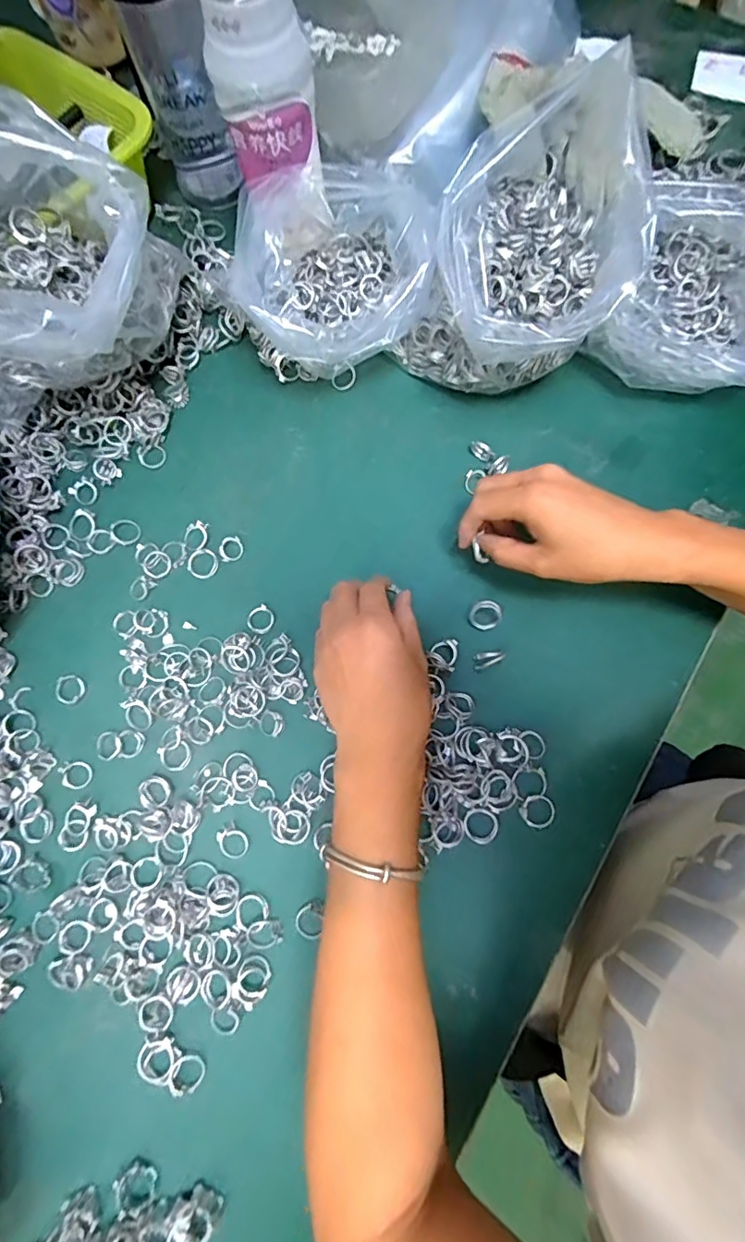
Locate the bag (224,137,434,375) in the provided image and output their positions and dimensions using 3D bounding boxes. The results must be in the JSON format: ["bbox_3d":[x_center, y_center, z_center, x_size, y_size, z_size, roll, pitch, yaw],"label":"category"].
[{"bbox_3d":[-0.027,-0.259,0.396,0.137,0.080,0.134,-6,78,0],"label":"bag"}]

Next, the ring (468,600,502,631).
[{"bbox_3d":[0.081,-0.004,0.372,0.023,0.005,0.023,18,113,-3],"label":"ring"}]

